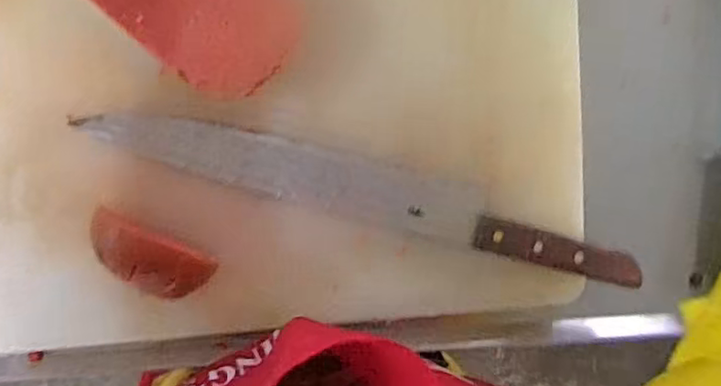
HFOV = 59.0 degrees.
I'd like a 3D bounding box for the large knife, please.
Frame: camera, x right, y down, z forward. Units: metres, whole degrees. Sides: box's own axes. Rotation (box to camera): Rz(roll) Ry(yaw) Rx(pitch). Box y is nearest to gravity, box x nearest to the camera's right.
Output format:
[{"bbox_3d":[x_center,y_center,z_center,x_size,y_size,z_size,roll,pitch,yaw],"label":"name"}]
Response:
[{"bbox_3d":[0.013,0.001,0.454,0.393,0.014,0.044,14,93,-8],"label":"large knife"}]

